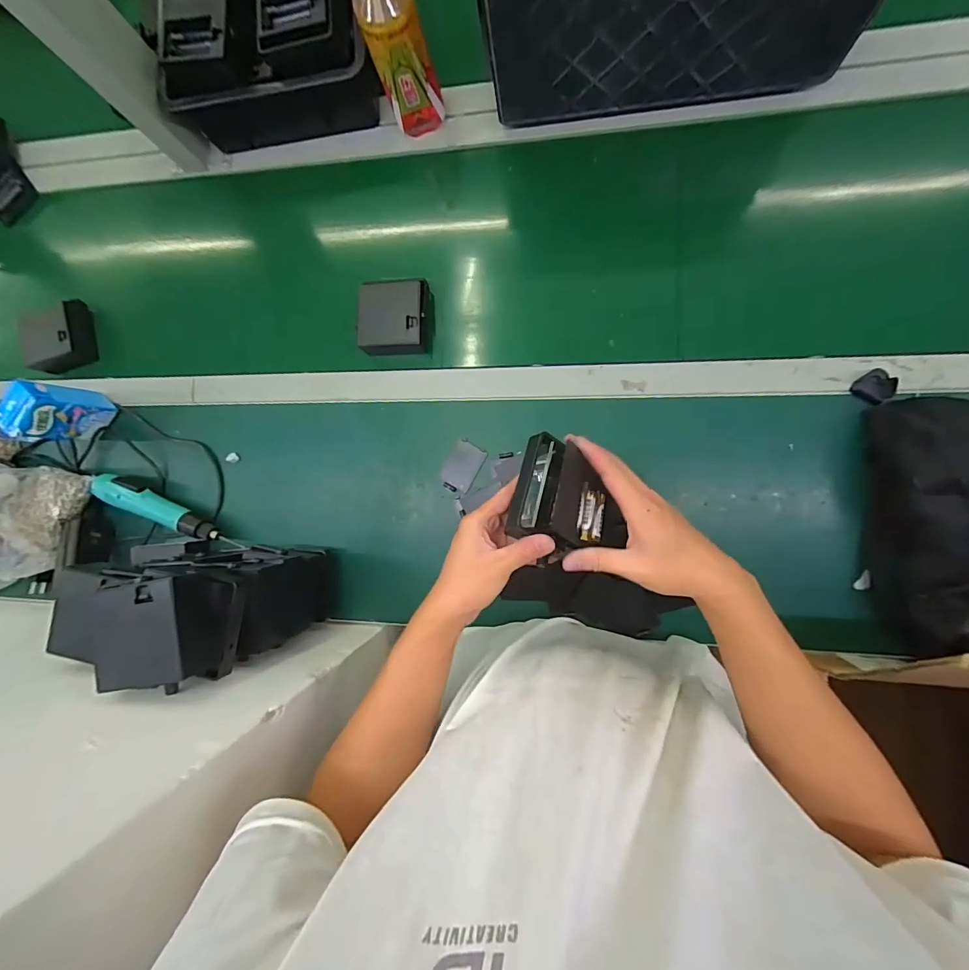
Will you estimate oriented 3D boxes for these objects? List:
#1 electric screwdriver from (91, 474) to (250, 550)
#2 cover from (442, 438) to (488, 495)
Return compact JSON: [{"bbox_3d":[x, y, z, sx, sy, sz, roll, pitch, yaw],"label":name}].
[{"bbox_3d":[-0.440,0.041,0.607,0.242,0.036,0.042,22,92,9],"label":"electric screwdriver"},{"bbox_3d":[-0.029,-0.023,0.565,0.042,0.011,0.065,30,93,8],"label":"cover"}]

